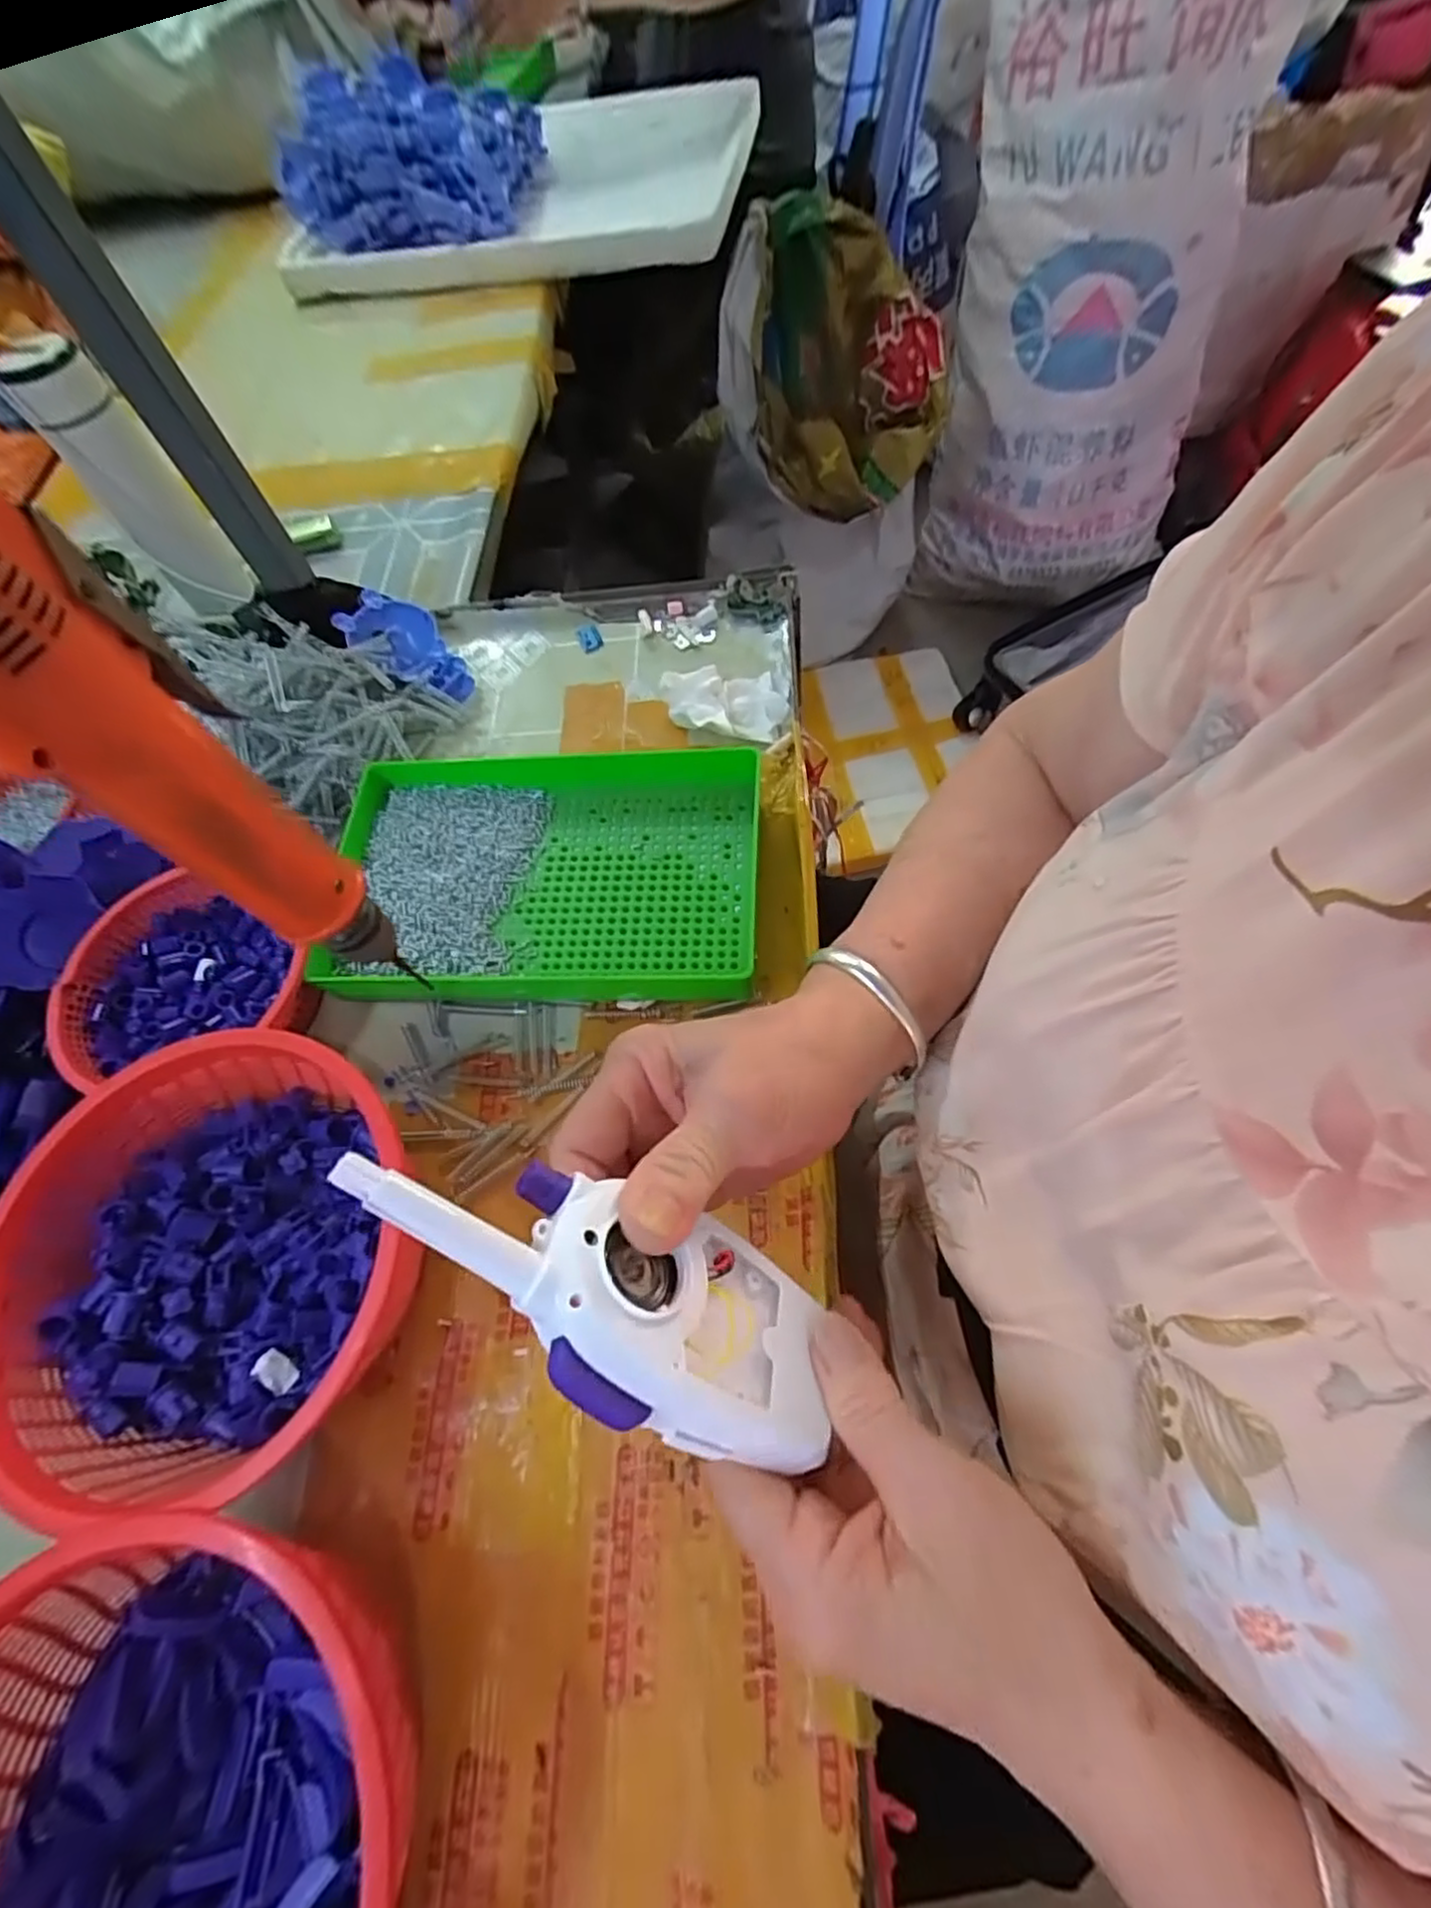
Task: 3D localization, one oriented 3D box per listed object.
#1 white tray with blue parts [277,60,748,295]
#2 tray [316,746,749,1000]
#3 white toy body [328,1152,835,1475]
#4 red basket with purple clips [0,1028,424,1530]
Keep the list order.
[{"bbox_3d":[-0.248,-1.022,0.913,0.505,0.154,0.494,6,64,11],"label":"white tray with blue parts"},{"bbox_3d":[-0.099,-0.045,0.408,0.239,0.032,0.150,1,64,3],"label":"tray"},{"bbox_3d":[-0.034,0.098,0.213,0.153,0.032,0.060,32,38,-14],"label":"white toy body"},{"bbox_3d":[-0.219,0.132,0.311,0.160,0.059,0.173,-1,64,2],"label":"red basket with purple clips"}]

